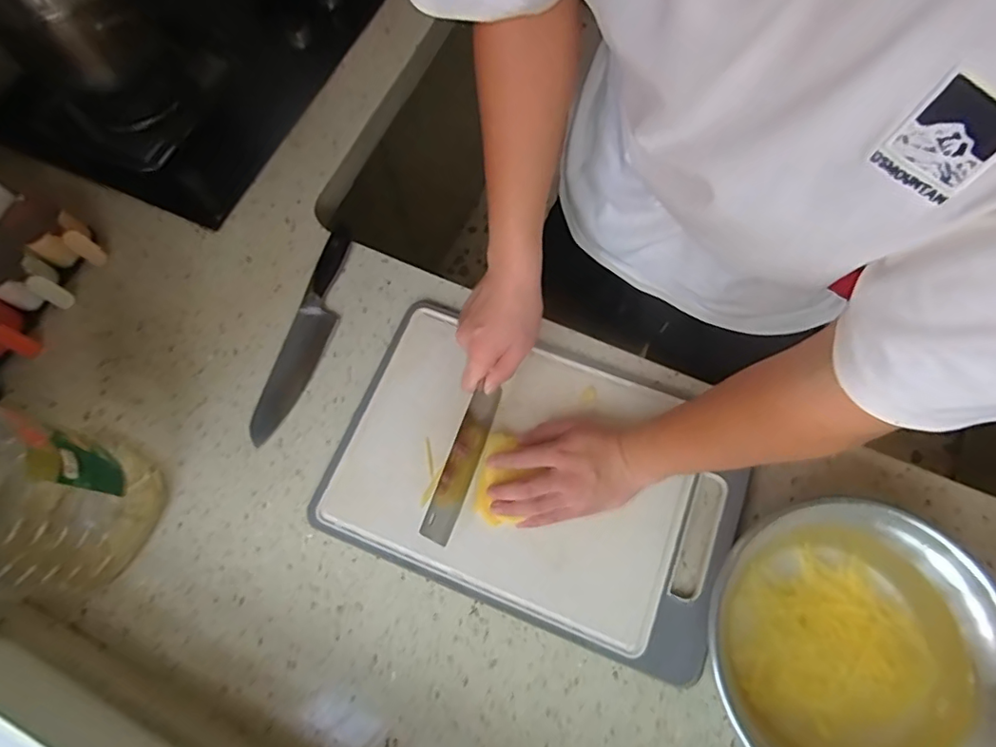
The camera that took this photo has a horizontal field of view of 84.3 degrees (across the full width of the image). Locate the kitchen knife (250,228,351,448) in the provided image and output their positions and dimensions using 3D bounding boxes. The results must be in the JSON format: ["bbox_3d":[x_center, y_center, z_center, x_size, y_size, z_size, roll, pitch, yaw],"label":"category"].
[{"bbox_3d":[-0.232,-0.050,0.669,0.050,0.015,0.275,15,72,7],"label":"kitchen knife"}]

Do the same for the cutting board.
[{"bbox_3d":[0.037,0.109,0.598,0.423,0.022,0.285,21,73,9],"label":"cutting board"}]

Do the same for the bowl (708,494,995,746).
[{"bbox_3d":[0.314,0.249,0.499,0.253,0.098,0.252,-1,71,2],"label":"bowl"}]

